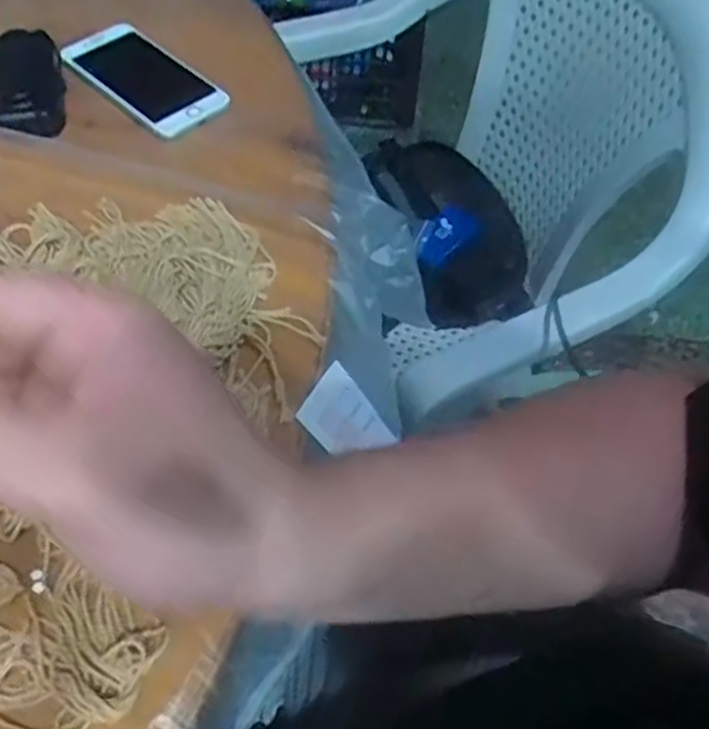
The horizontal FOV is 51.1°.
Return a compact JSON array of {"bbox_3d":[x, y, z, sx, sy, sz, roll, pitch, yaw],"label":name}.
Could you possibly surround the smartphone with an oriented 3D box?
[{"bbox_3d":[-0.156,-0.215,0.551,0.126,0.011,0.063,38,61,21],"label":"smartphone"}]

